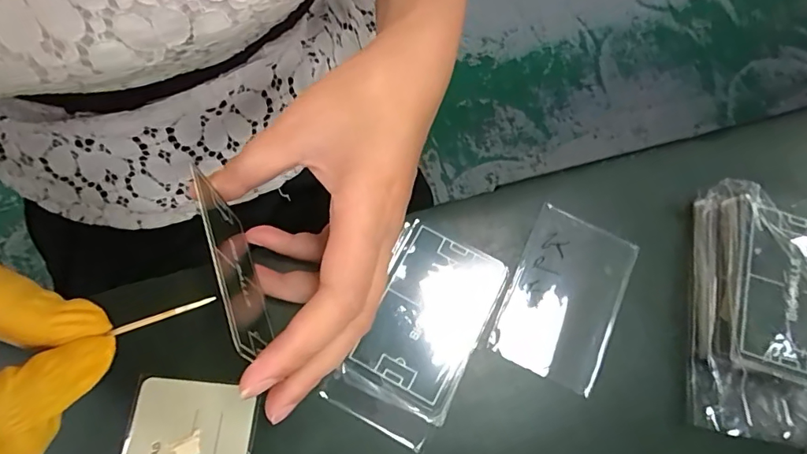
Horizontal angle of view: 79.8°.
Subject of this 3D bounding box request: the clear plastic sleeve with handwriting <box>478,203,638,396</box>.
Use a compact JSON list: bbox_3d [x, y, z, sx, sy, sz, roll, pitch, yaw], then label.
[{"bbox_3d":[0.084,0.036,0.258,0.058,0.004,0.087,26,73,6],"label":"clear plastic sleeve with handwriting"}]

